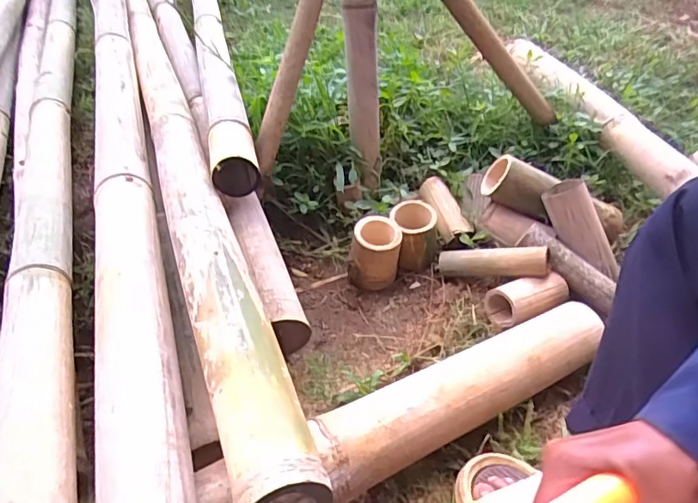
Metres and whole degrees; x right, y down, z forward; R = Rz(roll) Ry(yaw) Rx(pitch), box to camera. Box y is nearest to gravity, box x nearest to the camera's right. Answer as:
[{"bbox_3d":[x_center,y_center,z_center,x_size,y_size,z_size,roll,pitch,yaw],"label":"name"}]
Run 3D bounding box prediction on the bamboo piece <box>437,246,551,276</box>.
[{"bbox_3d":[0.235,0.016,0.850,0.179,0.043,0.033,-2,38,27],"label":"bamboo piece"}]

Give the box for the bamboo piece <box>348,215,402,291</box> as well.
[{"bbox_3d":[0.045,0.005,0.876,0.082,0.118,0.072,3,41,8],"label":"bamboo piece"}]

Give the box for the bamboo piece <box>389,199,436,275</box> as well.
[{"bbox_3d":[0.115,-0.022,0.918,0.079,0.104,0.095,3,41,8],"label":"bamboo piece"}]

